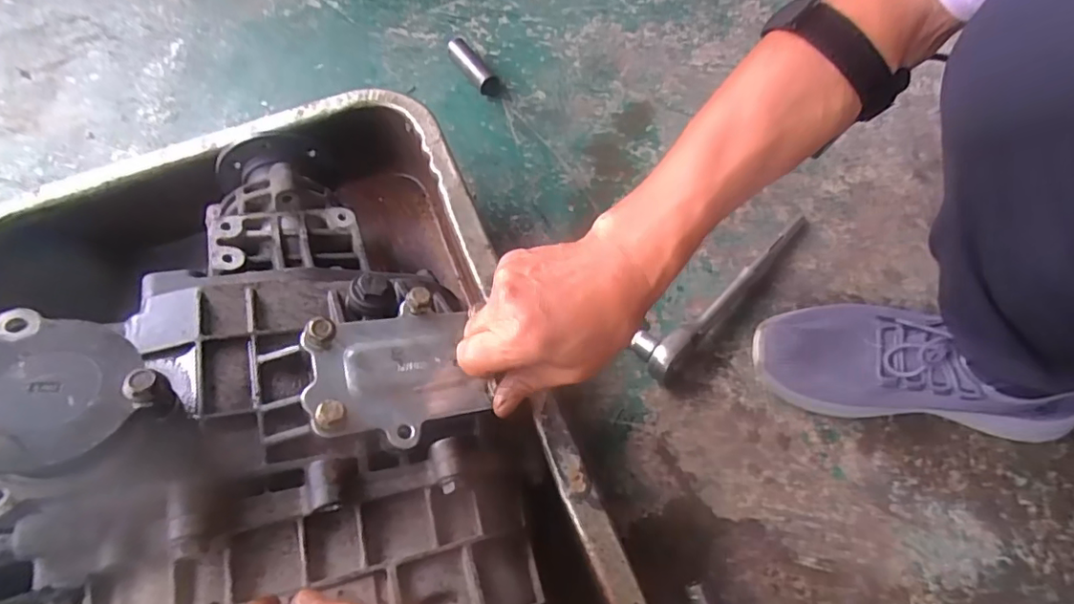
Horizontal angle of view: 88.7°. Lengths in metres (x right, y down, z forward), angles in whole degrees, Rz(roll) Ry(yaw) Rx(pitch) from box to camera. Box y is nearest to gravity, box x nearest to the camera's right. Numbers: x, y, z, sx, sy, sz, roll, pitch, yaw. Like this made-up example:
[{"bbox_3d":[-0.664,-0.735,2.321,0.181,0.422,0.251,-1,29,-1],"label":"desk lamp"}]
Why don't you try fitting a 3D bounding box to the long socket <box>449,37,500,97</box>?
[{"bbox_3d":[-0.082,-0.296,0.684,0.027,0.030,0.098,-29,68,-12],"label":"long socket"}]

